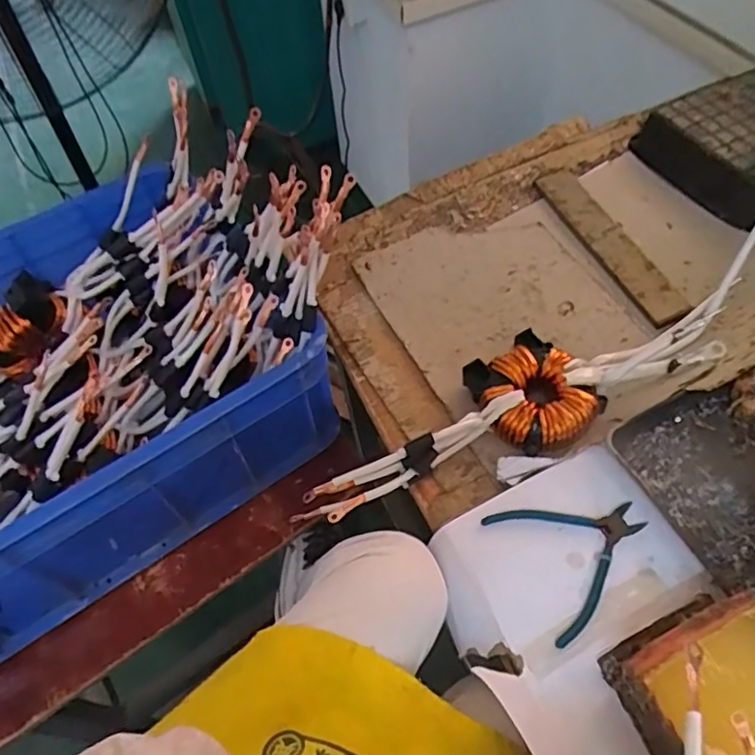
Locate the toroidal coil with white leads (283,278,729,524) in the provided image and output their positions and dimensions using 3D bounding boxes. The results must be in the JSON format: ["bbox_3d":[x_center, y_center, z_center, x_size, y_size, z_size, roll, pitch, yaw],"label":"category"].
[{"bbox_3d":[0.179,0.012,0.661,0.467,0.059,0.135,-24,56,-12],"label":"toroidal coil with white leads"}]

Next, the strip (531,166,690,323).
[{"bbox_3d":[0.310,-0.186,0.802,0.050,0.024,0.297,-19,55,-8],"label":"strip"}]

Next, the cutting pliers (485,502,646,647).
[{"bbox_3d":[0.190,0.160,0.560,0.133,0.011,0.126,-23,56,-11],"label":"cutting pliers"}]

